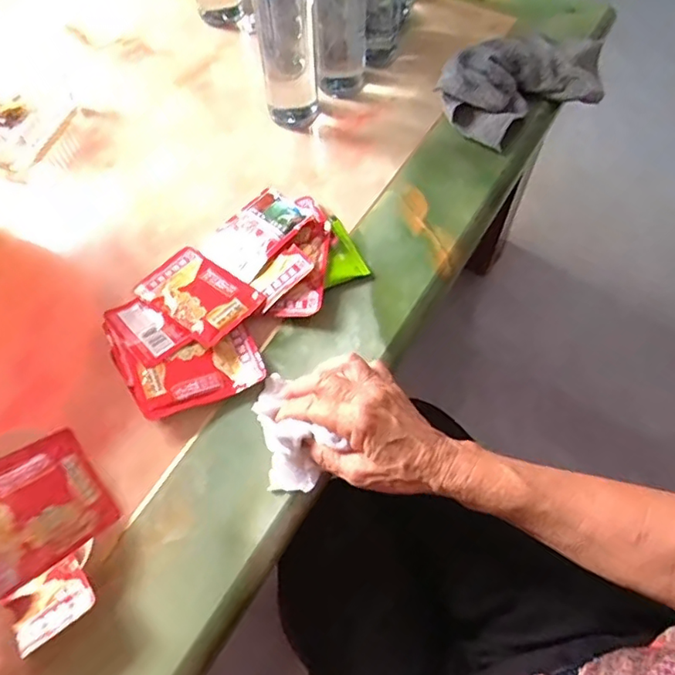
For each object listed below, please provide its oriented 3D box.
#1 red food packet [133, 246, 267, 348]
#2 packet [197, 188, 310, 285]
[{"bbox_3d":[-0.121,-0.039,0.489,0.100,0.010,0.066,35,68,18],"label":"red food packet"},{"bbox_3d":[-0.077,-0.096,0.519,0.070,0.005,0.089,38,81,29],"label":"packet"}]

